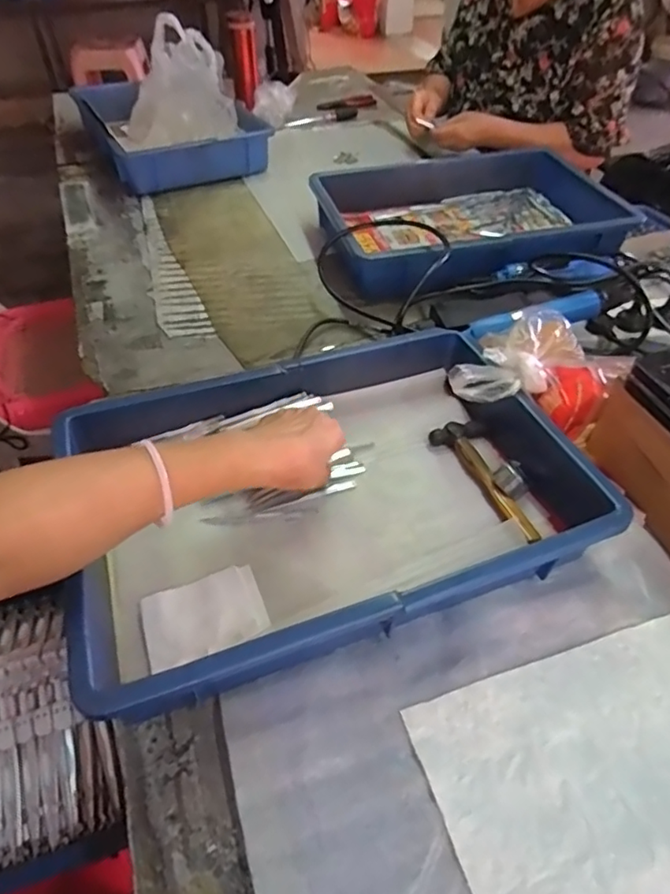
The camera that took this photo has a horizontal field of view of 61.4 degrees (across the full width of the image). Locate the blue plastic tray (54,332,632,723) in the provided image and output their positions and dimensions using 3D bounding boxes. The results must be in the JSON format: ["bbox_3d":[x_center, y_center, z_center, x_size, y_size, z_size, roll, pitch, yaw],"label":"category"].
[{"bbox_3d":[0.004,0.037,0.510,0.432,0.074,0.282,-14,48,-17],"label":"blue plastic tray"}]

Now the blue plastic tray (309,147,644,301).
[{"bbox_3d":[0.216,-0.347,0.881,0.460,0.097,0.299,-12,48,-12],"label":"blue plastic tray"}]

